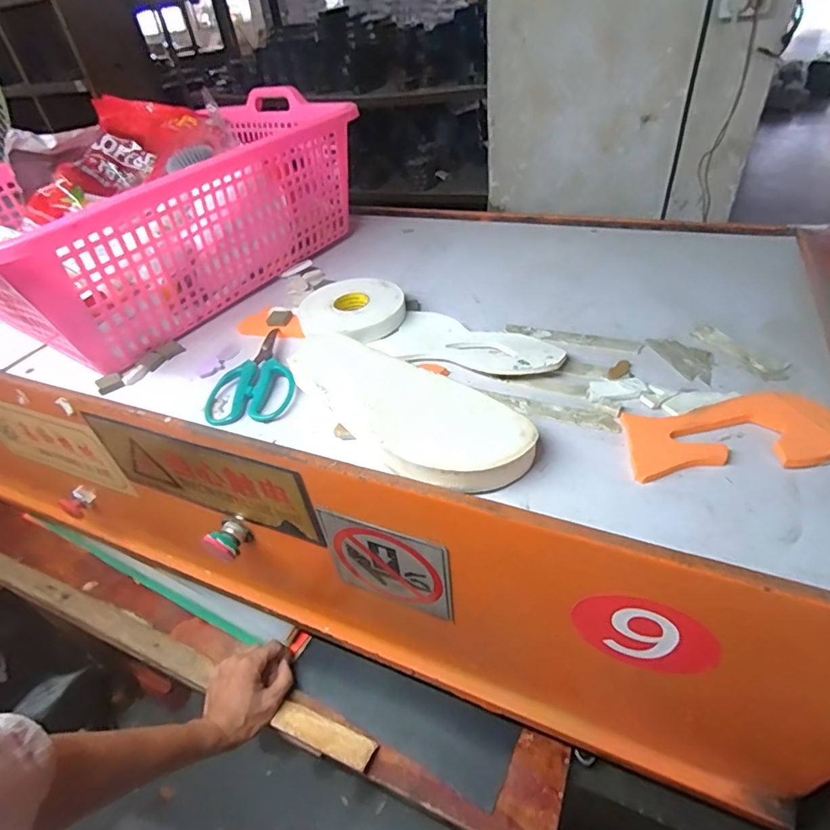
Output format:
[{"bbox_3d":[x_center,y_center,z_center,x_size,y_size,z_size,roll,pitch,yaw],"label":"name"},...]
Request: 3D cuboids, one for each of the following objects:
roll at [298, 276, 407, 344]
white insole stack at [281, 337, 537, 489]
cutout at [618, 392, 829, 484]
[{"bbox_3d":[-0.072,-0.118,0.571,0.115,0.032,0.112,-5,41,4],"label":"roll"},{"bbox_3d":[-0.022,-0.005,0.429,0.254,0.031,0.102,26,51,33],"label":"white insole stack"},{"bbox_3d":[0.243,0.014,0.383,0.156,0.012,0.071,-5,41,3],"label":"cutout"}]

